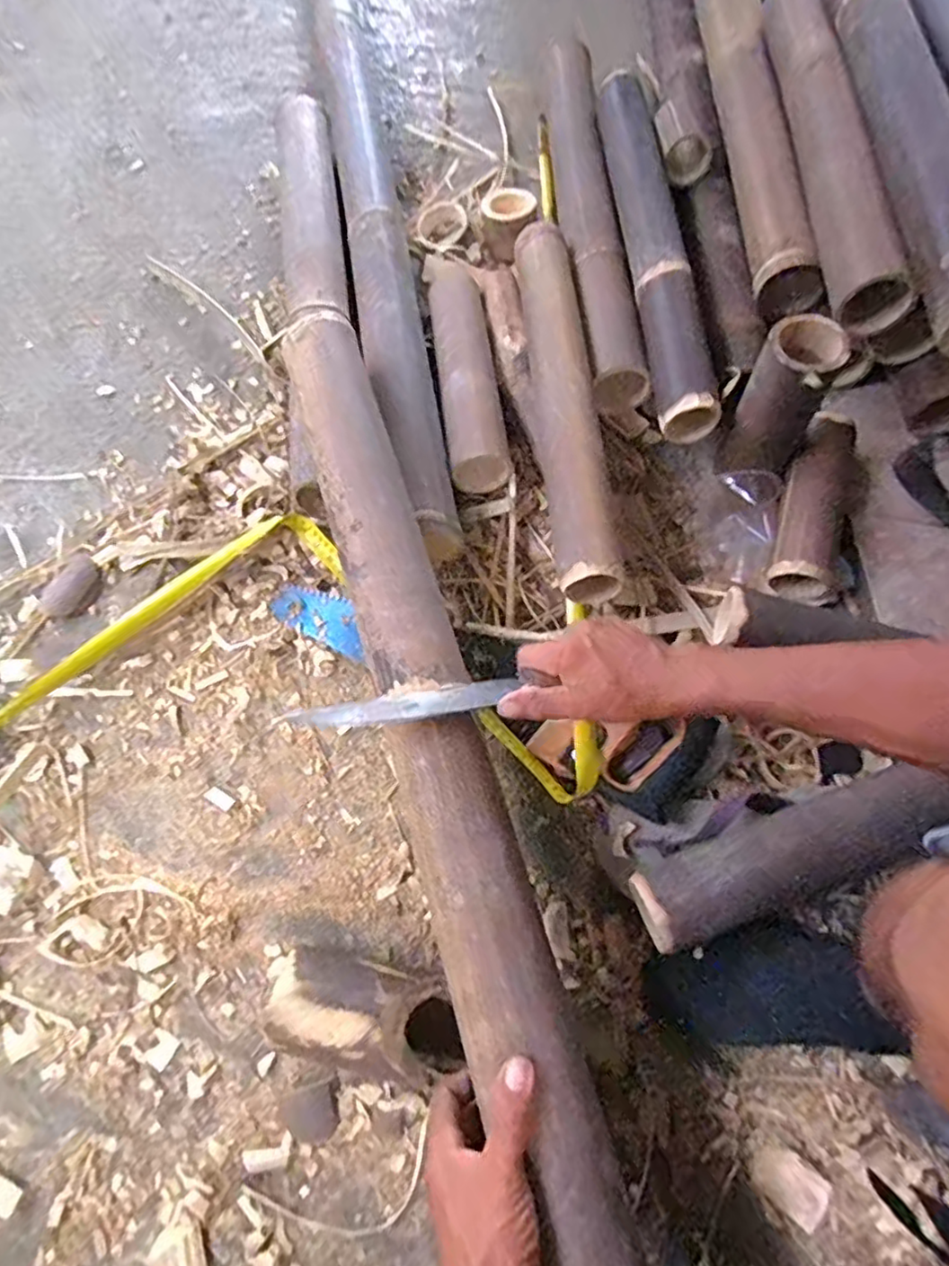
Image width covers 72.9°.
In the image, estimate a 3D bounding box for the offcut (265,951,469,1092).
[{"bbox_3d":[-0.093,0.319,0.539,0.160,0.064,0.081,13,68,6],"label":"offcut"}]

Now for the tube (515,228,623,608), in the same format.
[{"bbox_3d":[0.097,-0.256,0.710,0.071,0.069,0.485,-4,67,-1],"label":"tube"}]

